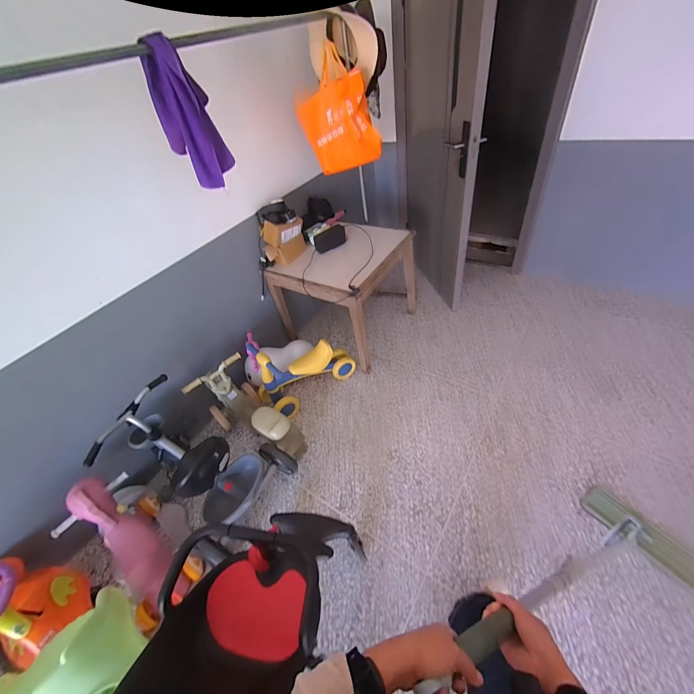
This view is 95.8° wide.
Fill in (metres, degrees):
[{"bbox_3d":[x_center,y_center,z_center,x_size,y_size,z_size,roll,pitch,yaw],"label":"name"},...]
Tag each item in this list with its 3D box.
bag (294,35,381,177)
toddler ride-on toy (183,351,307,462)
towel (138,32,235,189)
[{"bbox_3d":[-0.022,-1.049,1.456,0.380,0.414,0.139,30,59,34],"label":"bag"},{"bbox_3d":[-0.488,0.332,1.540,0.523,0.350,0.280,31,59,35],"label":"toddler ride-on toy"},{"bbox_3d":[-0.492,-0.707,0.985,0.167,0.360,0.111,-25,46,-12],"label":"towel"}]

